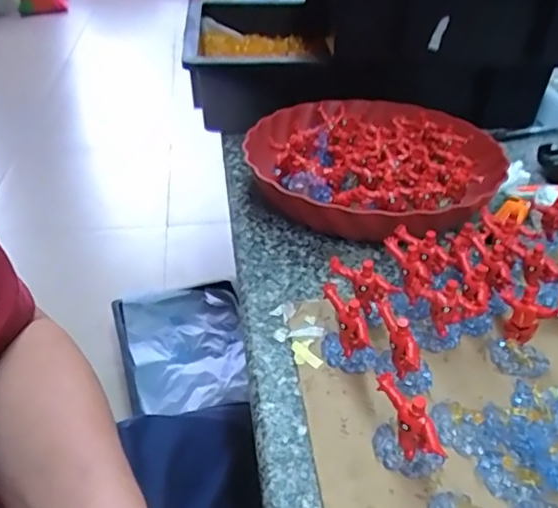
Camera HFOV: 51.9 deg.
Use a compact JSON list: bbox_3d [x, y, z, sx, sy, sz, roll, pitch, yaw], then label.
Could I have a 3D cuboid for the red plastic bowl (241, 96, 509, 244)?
[{"bbox_3d":[0.094,-0.087,0.556,0.240,0.055,0.253,-3,36,2],"label":"red plastic bowl"}]

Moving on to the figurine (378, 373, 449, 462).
[{"bbox_3d":[0.070,0.093,0.308,0.012,0.051,0.041,-25,40,-25],"label":"figurine"}]

